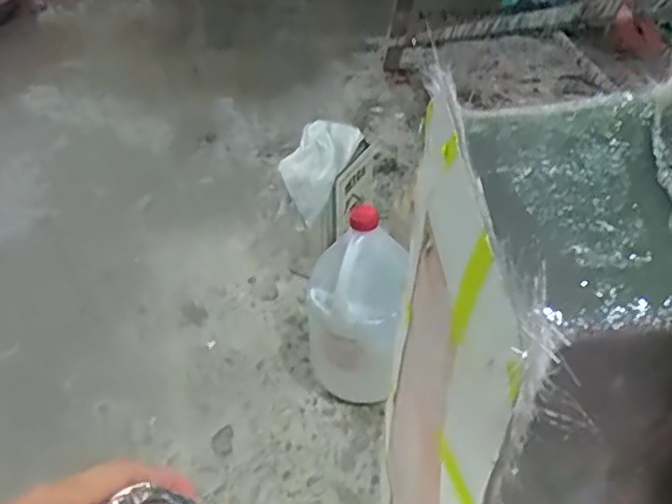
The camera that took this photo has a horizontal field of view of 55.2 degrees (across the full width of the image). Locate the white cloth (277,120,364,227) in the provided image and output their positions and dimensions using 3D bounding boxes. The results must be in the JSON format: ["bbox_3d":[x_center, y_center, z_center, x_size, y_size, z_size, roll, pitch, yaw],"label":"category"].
[{"bbox_3d":[-0.030,-0.155,1.129,0.101,0.077,0.205,11,56,24],"label":"white cloth"}]

